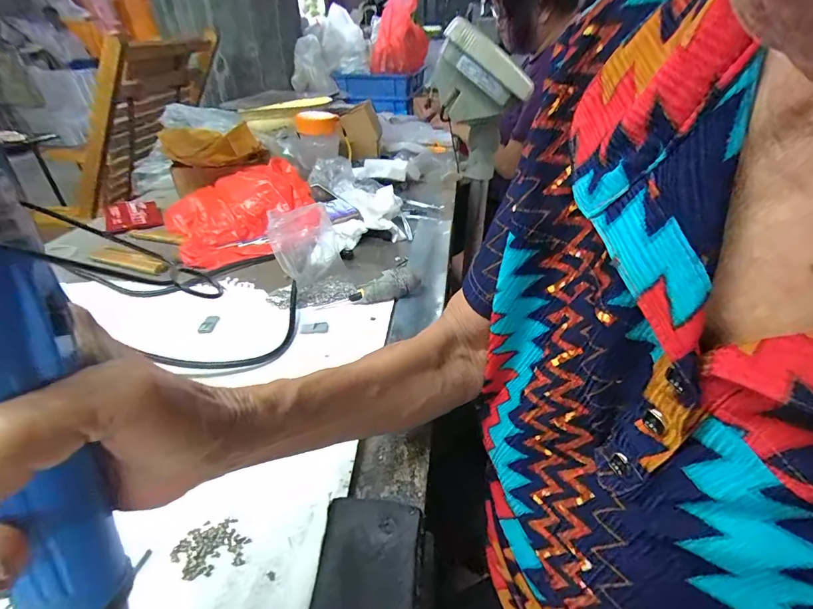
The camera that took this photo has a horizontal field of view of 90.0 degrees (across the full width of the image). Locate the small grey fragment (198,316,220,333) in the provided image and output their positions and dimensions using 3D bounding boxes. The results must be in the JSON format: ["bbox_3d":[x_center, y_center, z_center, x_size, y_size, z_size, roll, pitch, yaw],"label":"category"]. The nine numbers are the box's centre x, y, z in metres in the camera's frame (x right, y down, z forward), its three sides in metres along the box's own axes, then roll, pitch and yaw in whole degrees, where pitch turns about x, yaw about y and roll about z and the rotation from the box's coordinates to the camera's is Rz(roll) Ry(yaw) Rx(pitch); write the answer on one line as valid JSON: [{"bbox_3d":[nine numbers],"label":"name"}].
[{"bbox_3d":[-0.211,0.021,0.435,0.014,0.008,0.027,-1,33,2],"label":"small grey fragment"}]

